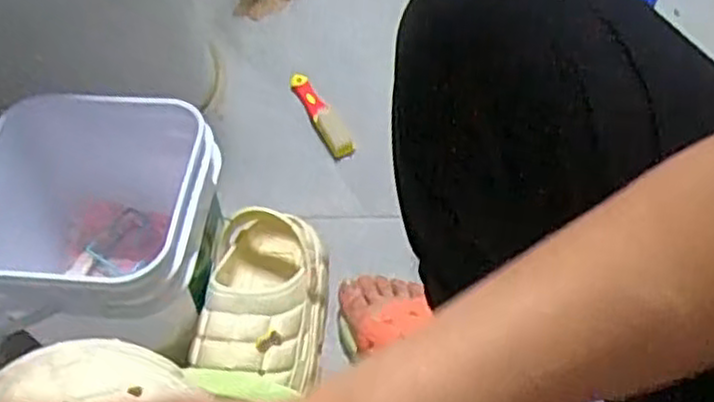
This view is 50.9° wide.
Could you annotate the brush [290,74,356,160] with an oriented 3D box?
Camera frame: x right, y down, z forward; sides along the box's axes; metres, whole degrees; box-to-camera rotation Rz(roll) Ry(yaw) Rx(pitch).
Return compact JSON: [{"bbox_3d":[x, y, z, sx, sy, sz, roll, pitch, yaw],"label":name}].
[{"bbox_3d":[-0.048,-0.111,0.957,0.026,0.026,0.152,-24,56,-14],"label":"brush"}]

